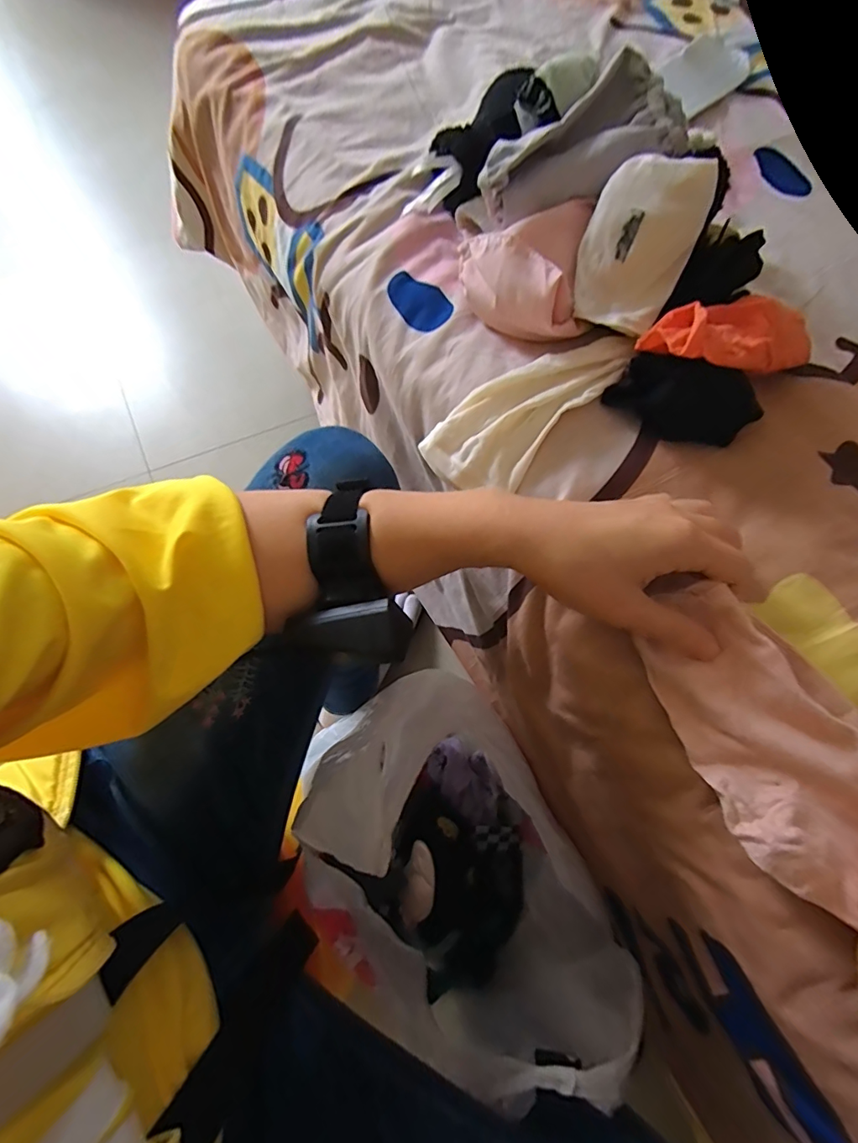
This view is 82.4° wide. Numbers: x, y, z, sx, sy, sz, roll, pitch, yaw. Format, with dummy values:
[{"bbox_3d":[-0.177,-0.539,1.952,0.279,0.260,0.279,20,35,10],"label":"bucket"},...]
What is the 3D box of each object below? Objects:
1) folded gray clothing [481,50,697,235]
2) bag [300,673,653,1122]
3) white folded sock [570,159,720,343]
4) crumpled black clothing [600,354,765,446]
[{"bbox_3d":[0.106,-0.290,0.337,0.134,0.031,0.070,-24,71,8],"label":"folded gray clothing"},{"bbox_3d":[0.006,0.301,0.502,0.252,0.286,0.332,-26,71,-12],"label":"bag"},{"bbox_3d":[0.137,-0.216,0.327,0.069,0.094,0.019,25,34,13],"label":"white folded sock"},{"bbox_3d":[0.169,-0.113,0.323,0.094,0.045,0.033,16,68,4],"label":"crumpled black clothing"}]

